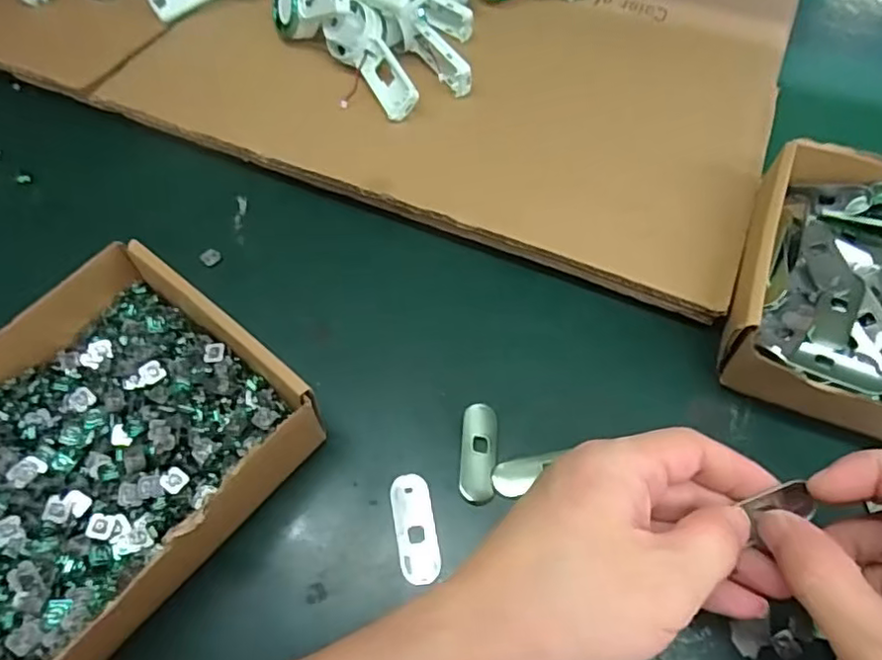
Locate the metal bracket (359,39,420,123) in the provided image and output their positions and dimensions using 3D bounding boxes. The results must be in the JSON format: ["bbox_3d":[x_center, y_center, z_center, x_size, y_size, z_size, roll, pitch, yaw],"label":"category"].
[{"bbox_3d":[-0.035,-0.162,0.392,0.022,0.018,0.056,-24,65,-12],"label":"metal bracket"}]

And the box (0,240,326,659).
[{"bbox_3d":[-0.162,0.054,0.276,0.159,0.056,0.169,39,69,18],"label":"box"}]

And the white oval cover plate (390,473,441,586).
[{"bbox_3d":[-0.012,0.092,0.283,0.019,0.004,0.049,-10,63,-5],"label":"white oval cover plate"}]

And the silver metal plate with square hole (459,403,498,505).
[{"bbox_3d":[0.019,0.061,0.300,0.018,0.006,0.049,3,63,1],"label":"silver metal plate with square hole"}]

